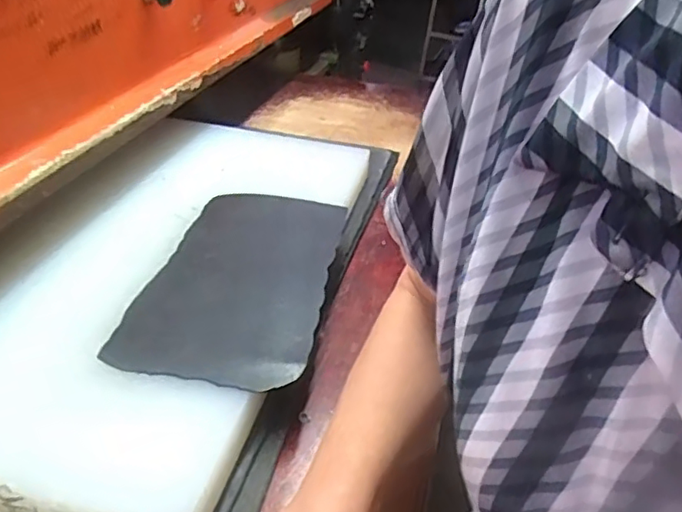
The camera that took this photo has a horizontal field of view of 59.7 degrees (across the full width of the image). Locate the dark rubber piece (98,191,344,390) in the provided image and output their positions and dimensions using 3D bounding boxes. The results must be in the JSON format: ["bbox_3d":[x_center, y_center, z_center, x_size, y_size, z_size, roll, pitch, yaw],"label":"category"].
[{"bbox_3d":[-0.095,0.018,0.585,0.162,0.011,0.286,7,35,5],"label":"dark rubber piece"}]

